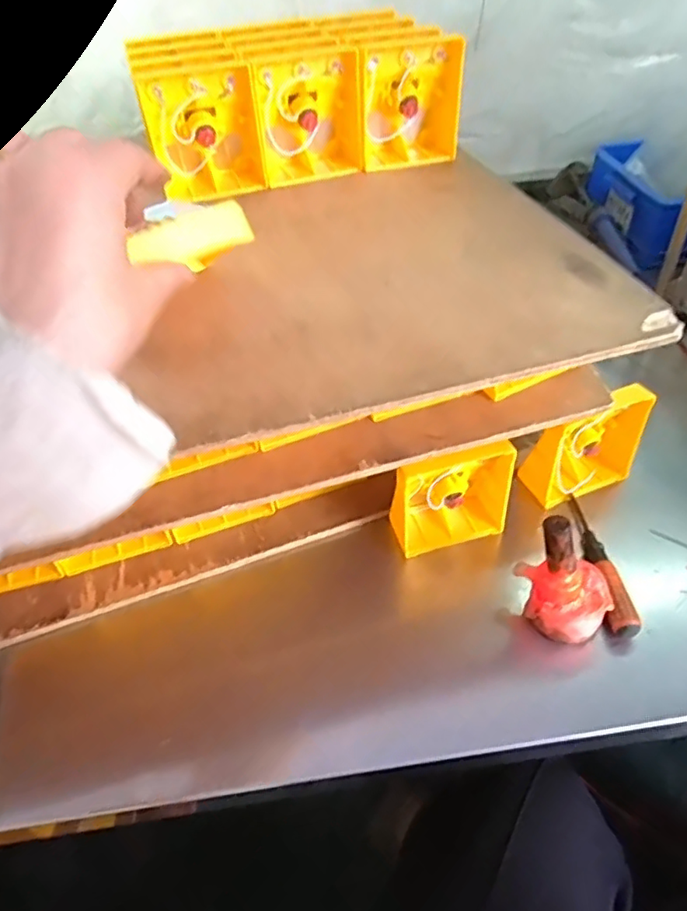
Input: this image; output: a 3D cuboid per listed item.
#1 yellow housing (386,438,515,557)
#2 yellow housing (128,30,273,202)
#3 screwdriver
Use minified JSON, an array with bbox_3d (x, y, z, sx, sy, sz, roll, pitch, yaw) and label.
[{"bbox_3d":[0.082,0.022,0.435,0.097,0.091,0.047,-15,46,-10],"label":"yellow housing"},{"bbox_3d":[-0.122,-0.281,0.478,0.083,0.088,0.147,-16,46,-10],"label":"yellow housing"},{"bbox_3d":[0.184,0.075,0.422,0.018,0.020,0.121,-5,45,0],"label":"screwdriver"}]

